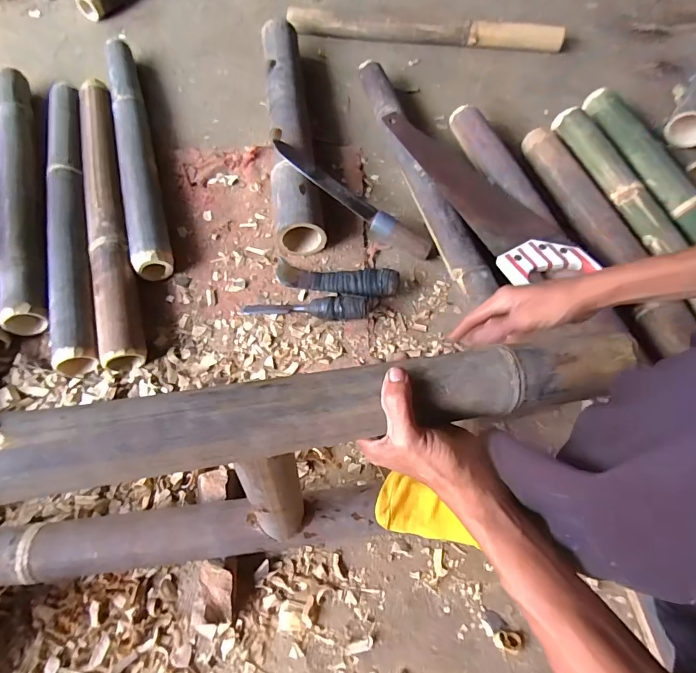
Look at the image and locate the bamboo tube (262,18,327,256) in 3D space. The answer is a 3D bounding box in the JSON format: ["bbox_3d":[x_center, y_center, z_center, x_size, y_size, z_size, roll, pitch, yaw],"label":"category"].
[{"bbox_3d":[-0.115,-0.421,0.828,0.082,0.083,0.591,-7,64,-3],"label":"bamboo tube"}]

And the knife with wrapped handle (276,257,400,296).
[{"bbox_3d":[-0.020,-0.097,0.685,0.201,0.042,0.048,10,64,4],"label":"knife with wrapped handle"}]

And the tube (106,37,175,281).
[{"bbox_3d":[-0.411,-0.378,0.817,0.062,0.067,0.653,-17,65,-9],"label":"tube"}]

